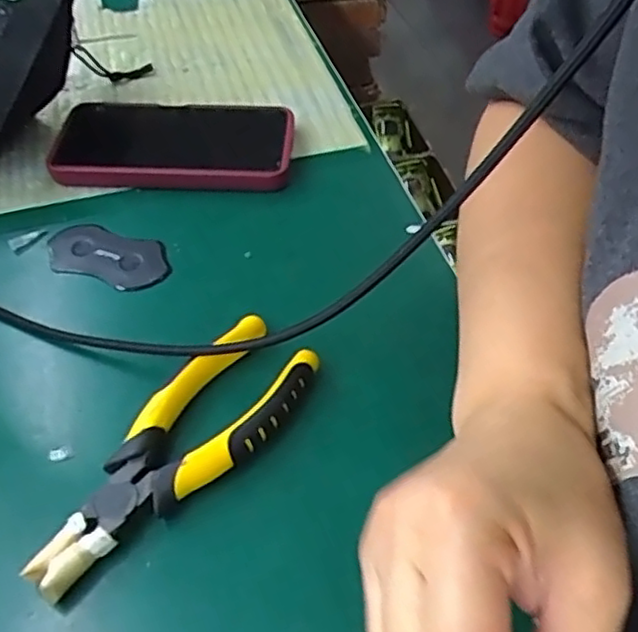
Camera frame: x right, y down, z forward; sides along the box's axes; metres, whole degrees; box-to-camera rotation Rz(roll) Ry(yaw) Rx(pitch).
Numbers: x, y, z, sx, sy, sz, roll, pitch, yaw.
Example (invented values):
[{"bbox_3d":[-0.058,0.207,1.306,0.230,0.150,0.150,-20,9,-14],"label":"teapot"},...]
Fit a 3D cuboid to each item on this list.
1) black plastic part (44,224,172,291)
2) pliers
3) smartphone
[{"bbox_3d":[-0.133,-0.037,0.427,0.081,0.004,0.041,13,53,11],"label":"black plastic part"},{"bbox_3d":[-0.070,0.064,0.331,0.056,0.018,0.162,36,60,25],"label":"pliers"},{"bbox_3d":[-0.101,-0.123,0.485,0.160,0.021,0.079,1,52,1],"label":"smartphone"}]

